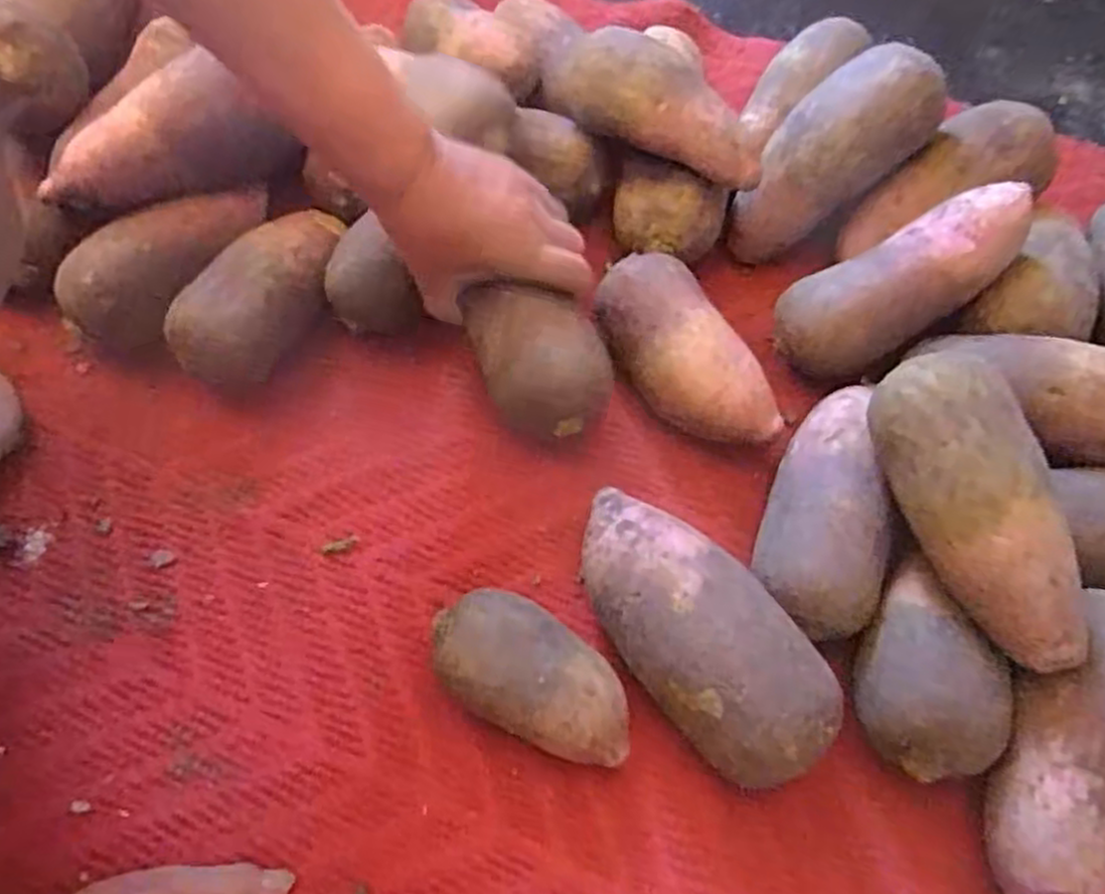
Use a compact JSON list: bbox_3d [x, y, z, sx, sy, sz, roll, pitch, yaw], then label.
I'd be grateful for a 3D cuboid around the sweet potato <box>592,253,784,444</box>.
[{"bbox_3d":[0.082,-0.056,0.504,0.061,0.064,0.143,-28,69,-13],"label":"sweet potato"}]

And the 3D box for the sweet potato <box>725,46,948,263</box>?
[{"bbox_3d":[0.185,-0.200,0.537,0.056,0.164,0.073,-2,58,-46],"label":"sweet potato"}]

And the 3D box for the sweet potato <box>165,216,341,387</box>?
[{"bbox_3d":[-0.190,-0.101,0.518,0.078,0.067,0.142,24,66,9],"label":"sweet potato"}]

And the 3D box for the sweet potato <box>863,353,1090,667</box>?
[{"bbox_3d":[0.216,0.033,0.393,0.060,0.062,0.159,-15,66,-9],"label":"sweet potato"}]

